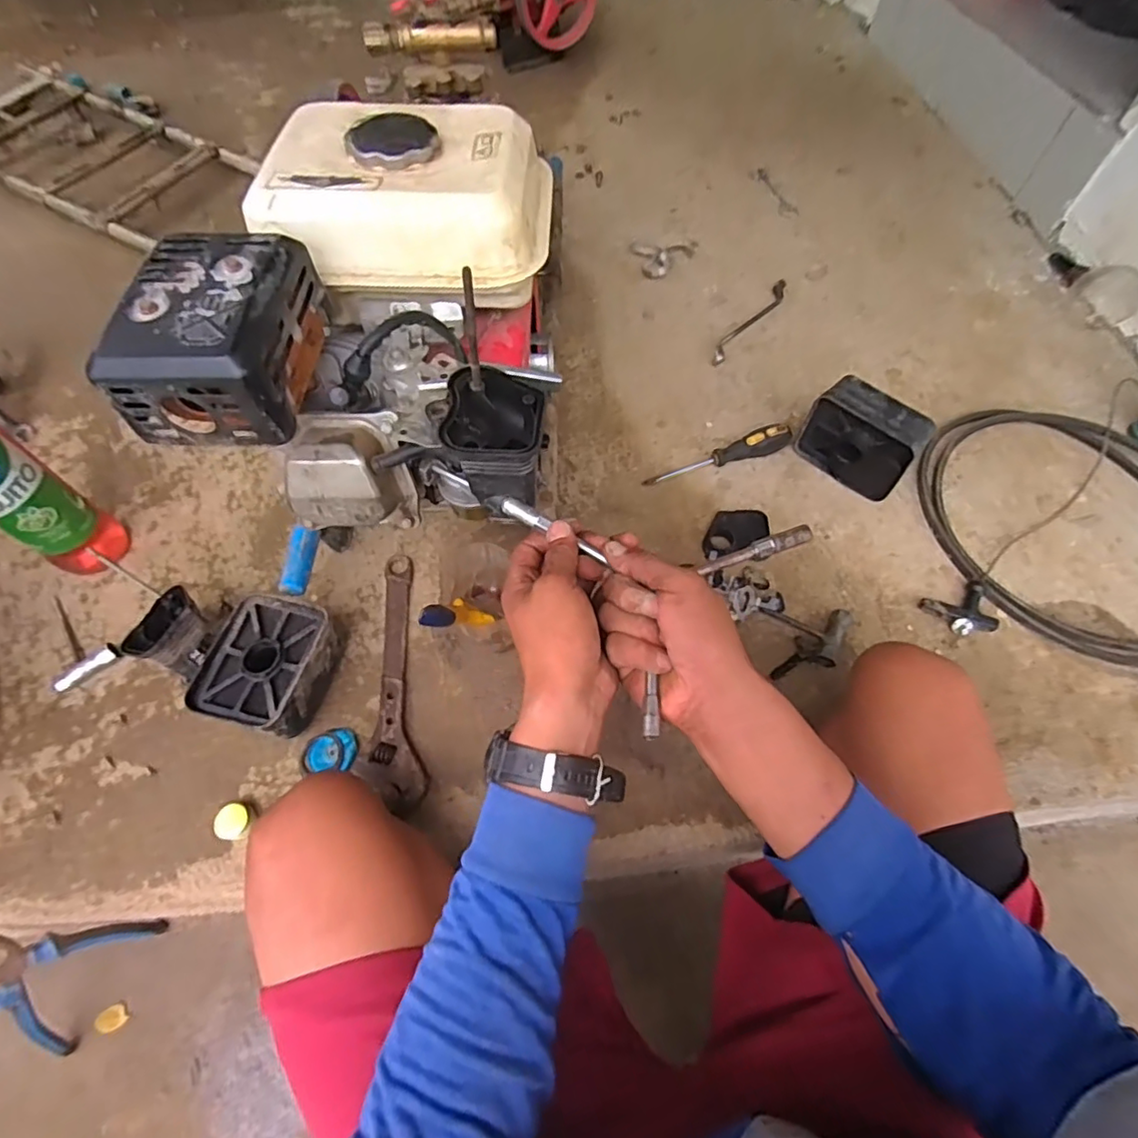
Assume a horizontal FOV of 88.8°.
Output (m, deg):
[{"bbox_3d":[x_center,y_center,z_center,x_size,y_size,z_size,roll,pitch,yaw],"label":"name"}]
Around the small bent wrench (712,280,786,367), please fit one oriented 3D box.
[{"bbox_3d":[0.275,-0.378,0.885,0.028,0.019,0.210,35,65,20],"label":"small bent wrench"}]

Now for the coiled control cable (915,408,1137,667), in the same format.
[{"bbox_3d":[0.630,-0.058,0.712,0.405,0.038,0.358,9,59,7],"label":"coiled control cable"}]

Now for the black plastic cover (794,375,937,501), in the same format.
[{"bbox_3d":[0.362,-0.161,0.722,0.134,0.106,0.071,37,68,18],"label":"black plastic cover"}]

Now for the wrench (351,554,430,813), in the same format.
[{"bbox_3d":[-0.192,0.108,0.627,0.060,0.019,0.284,-9,59,-4],"label":"wrench"}]

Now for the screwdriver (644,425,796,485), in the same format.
[{"bbox_3d":[0.198,-0.146,0.758,0.200,0.033,0.025,-18,60,-9],"label":"screwdriver"}]

